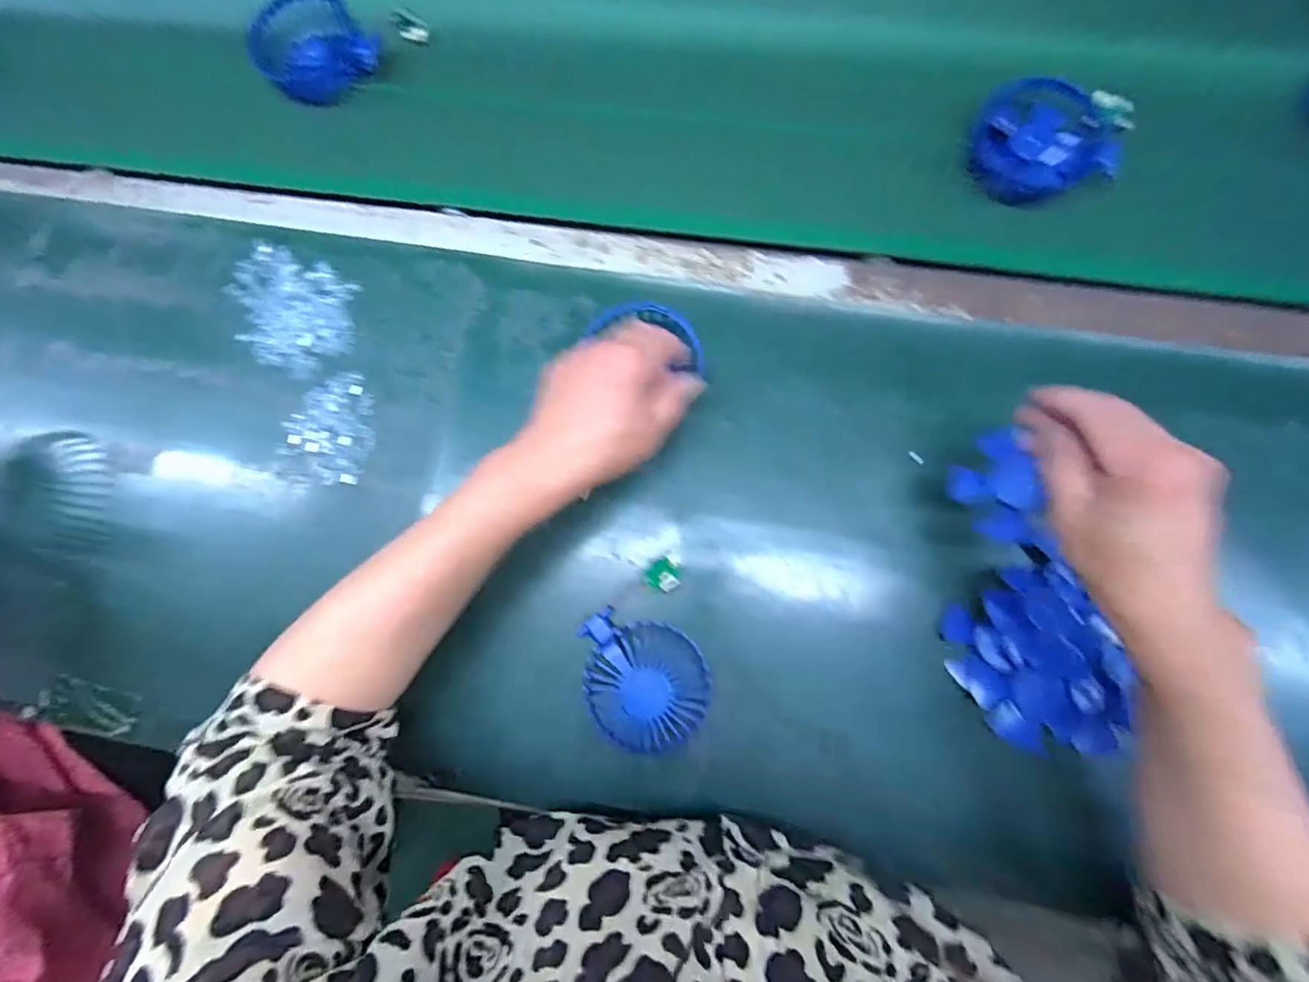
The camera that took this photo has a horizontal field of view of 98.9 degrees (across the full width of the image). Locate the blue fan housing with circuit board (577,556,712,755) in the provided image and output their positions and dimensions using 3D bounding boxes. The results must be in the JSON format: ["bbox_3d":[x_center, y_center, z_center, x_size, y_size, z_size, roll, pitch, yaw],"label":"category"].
[{"bbox_3d":[-0.006,0.117,0.386,0.081,0.045,0.125,-17,83,1],"label":"blue fan housing with circuit board"}]

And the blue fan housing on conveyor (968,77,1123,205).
[{"bbox_3d":[0.303,-0.274,0.439,0.089,0.039,0.080,-7,83,2],"label":"blue fan housing on conveyor"}]

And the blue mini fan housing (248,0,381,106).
[{"bbox_3d":[-0.293,-0.382,0.483,0.094,0.030,0.085,-33,83,-1],"label":"blue mini fan housing"}]

